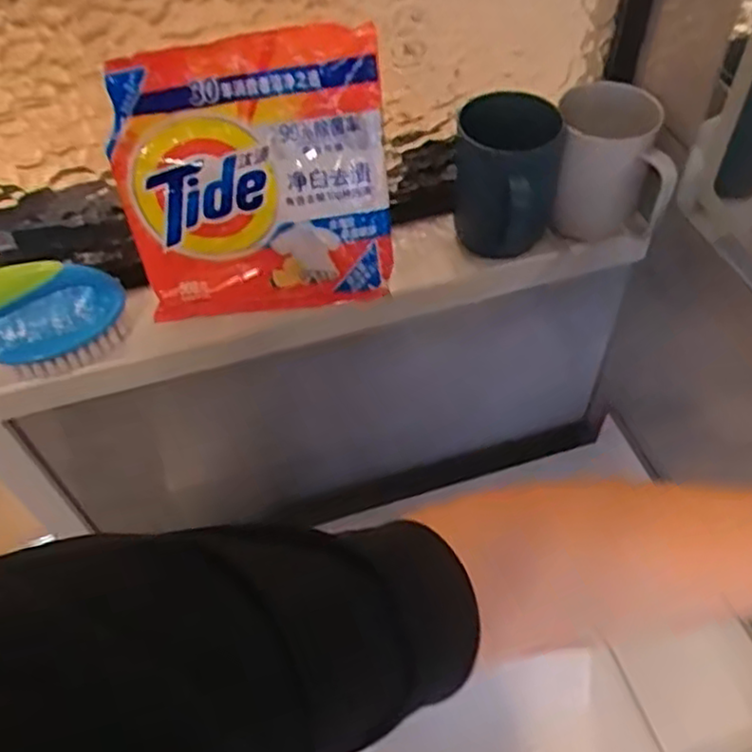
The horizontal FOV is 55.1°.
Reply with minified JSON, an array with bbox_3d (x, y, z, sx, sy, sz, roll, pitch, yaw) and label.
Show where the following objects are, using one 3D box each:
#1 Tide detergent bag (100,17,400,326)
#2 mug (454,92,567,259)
[{"bbox_3d":[-0.091,-0.142,0.551,0.204,0.197,0.063,-11,51,-3],"label":"Tide detergent bag"},{"bbox_3d":[0.110,-0.164,0.602,0.084,0.109,0.110,0,51,5],"label":"mug"}]

